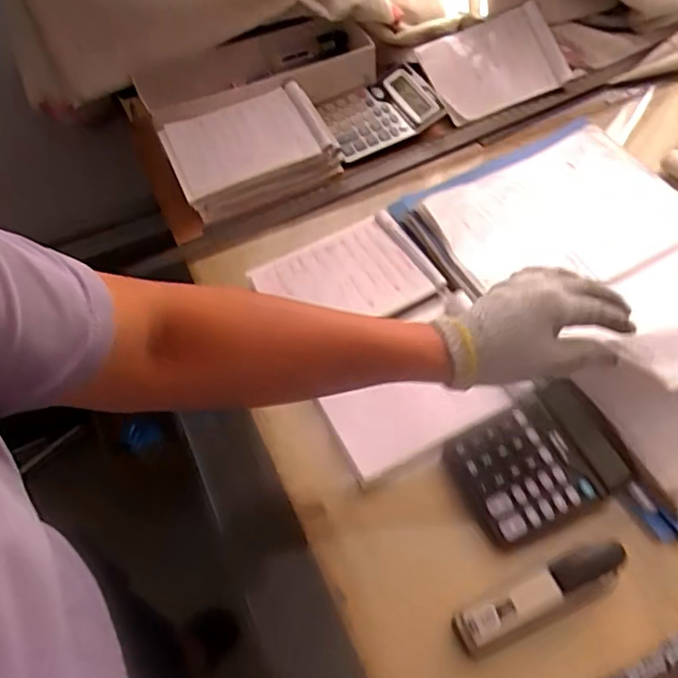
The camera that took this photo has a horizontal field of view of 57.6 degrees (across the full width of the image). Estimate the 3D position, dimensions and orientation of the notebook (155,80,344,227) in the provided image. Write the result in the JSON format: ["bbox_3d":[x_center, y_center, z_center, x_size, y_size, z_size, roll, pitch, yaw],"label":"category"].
[{"bbox_3d":[-0.113,-0.243,0.784,0.197,0.042,0.140,-23,85,-13],"label":"notebook"}]

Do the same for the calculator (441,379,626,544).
[{"bbox_3d":[0.187,0.117,0.584,0.140,0.032,0.112,-26,61,-13],"label":"calculator"}]

